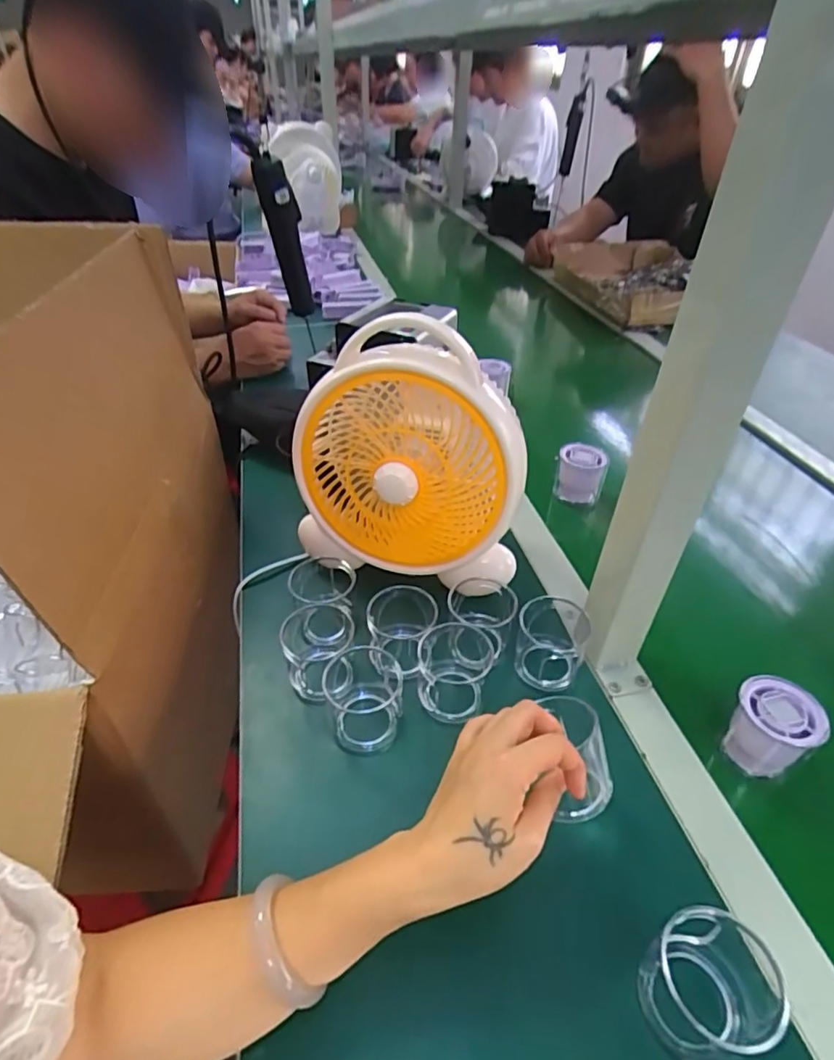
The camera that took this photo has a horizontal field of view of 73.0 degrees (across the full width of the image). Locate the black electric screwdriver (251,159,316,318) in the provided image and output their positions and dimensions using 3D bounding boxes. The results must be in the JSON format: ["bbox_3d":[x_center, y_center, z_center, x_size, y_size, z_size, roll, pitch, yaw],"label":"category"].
[{"bbox_3d":[-0.178,-0.389,0.766,0.049,0.251,0.053,-3,70,-3],"label":"black electric screwdriver"}]

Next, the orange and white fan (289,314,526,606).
[{"bbox_3d":[-0.004,-0.059,0.525,0.212,0.237,0.110,17,42,18],"label":"orange and white fan"}]

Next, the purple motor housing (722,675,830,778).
[{"bbox_3d":[0.267,0.149,0.424,0.048,0.063,0.054,-24,47,-28],"label":"purple motor housing"}]

